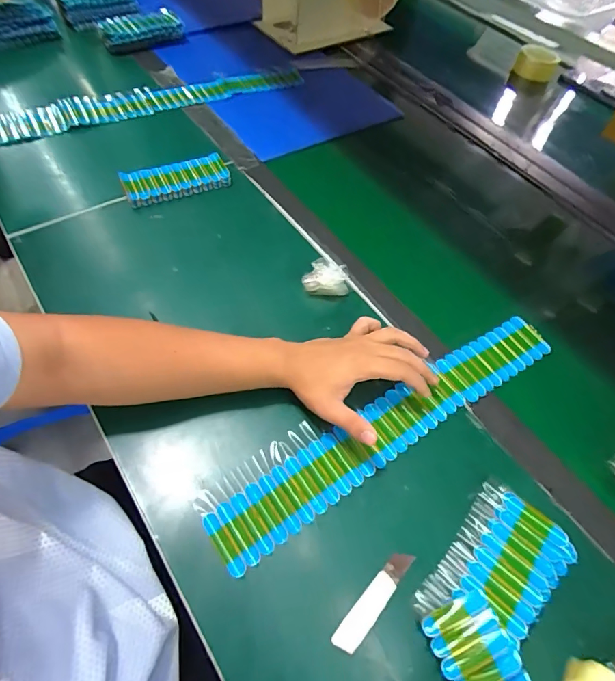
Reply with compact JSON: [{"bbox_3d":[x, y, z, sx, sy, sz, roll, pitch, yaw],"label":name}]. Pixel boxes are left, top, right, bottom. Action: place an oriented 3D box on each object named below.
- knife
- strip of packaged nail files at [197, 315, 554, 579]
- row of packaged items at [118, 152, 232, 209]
[{"bbox_3d":[0.060,0.228,0.375,0.021,0.004,0.097,40,61,19],"label":"knife"},{"bbox_3d":[0.103,0.086,0.476,0.458,0.014,0.081,-26,57,-22],"label":"strip of packaged nail files"},{"bbox_3d":[-0.197,-0.241,0.643,0.153,0.034,0.061,-24,57,-17],"label":"row of packaged items"}]

